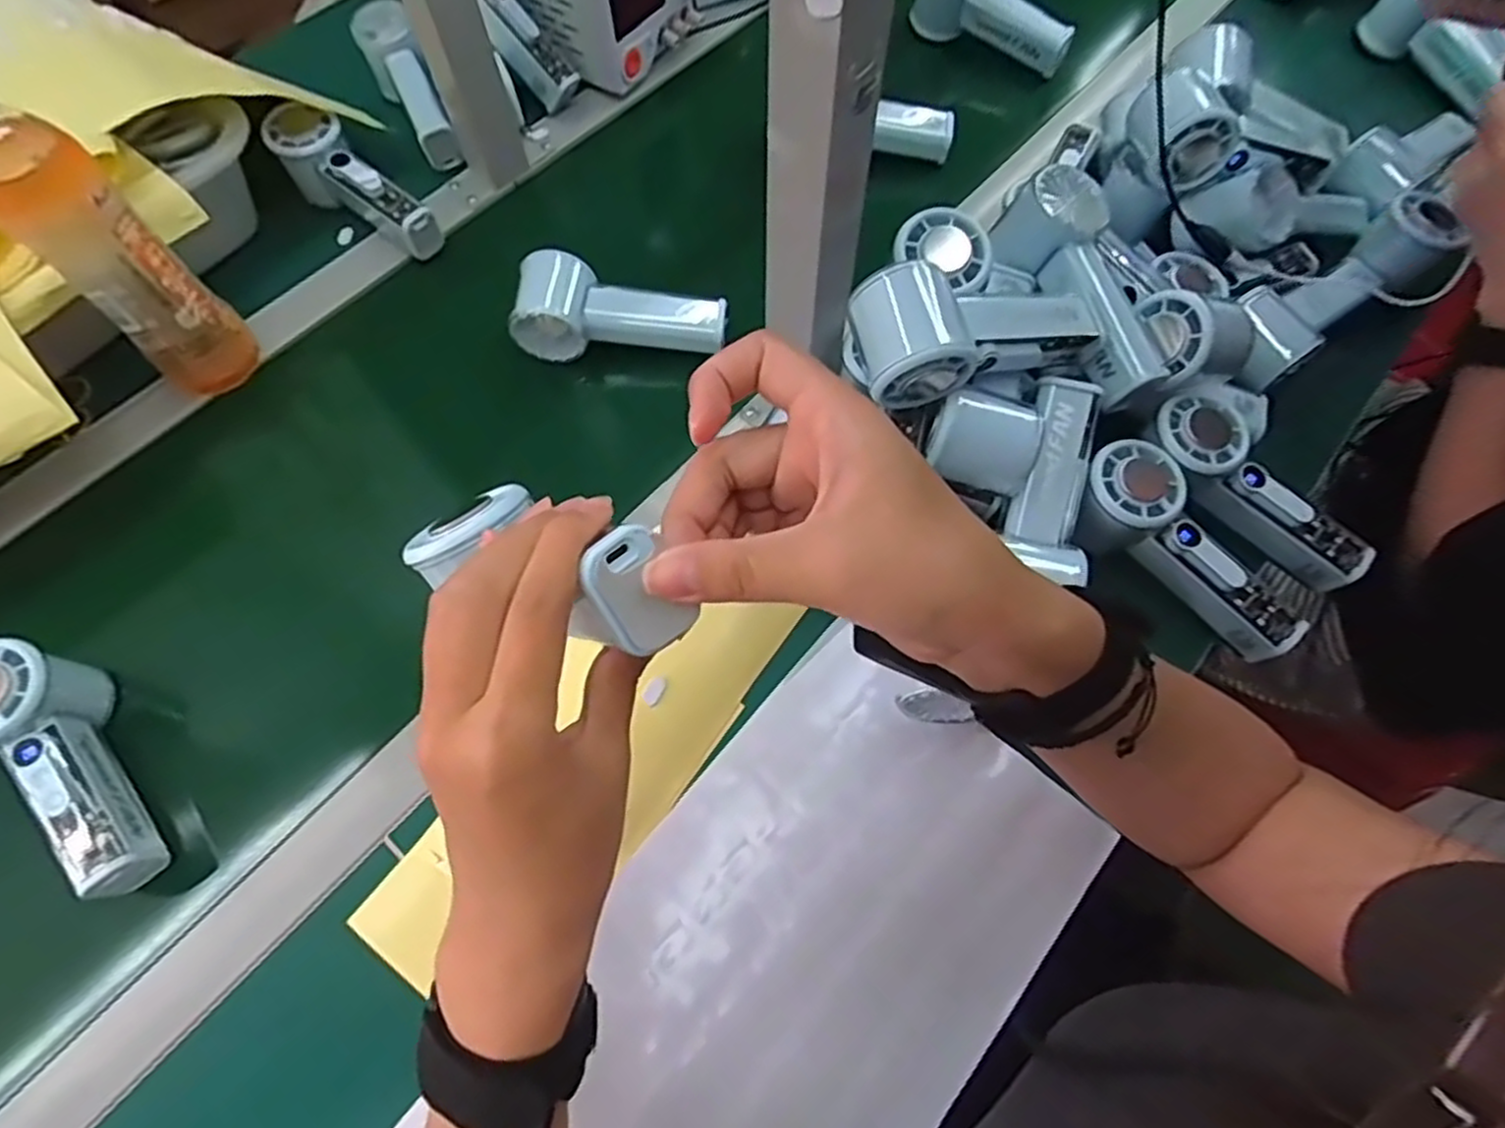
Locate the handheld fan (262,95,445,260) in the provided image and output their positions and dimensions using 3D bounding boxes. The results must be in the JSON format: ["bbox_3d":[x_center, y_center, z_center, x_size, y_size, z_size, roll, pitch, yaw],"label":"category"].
[{"bbox_3d":[-0.313,-0.301,0.592,0.148,0.053,0.047,37,71,-1],"label":"handheld fan"}]

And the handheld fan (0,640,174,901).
[{"bbox_3d":[-0.383,0.114,0.414,0.050,0.056,0.157,-38,83,-15],"label":"handheld fan"}]

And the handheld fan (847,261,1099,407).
[{"bbox_3d":[0.127,-0.134,0.424,0.149,0.063,0.064,-16,66,-23],"label":"handheld fan"}]

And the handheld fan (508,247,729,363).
[{"bbox_3d":[-0.096,-0.184,0.539,0.150,0.045,0.055,7,66,4],"label":"handheld fan"}]

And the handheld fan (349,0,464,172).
[{"bbox_3d":[-0.298,-0.416,0.636,0.042,0.047,0.162,-29,82,-11],"label":"handheld fan"}]

